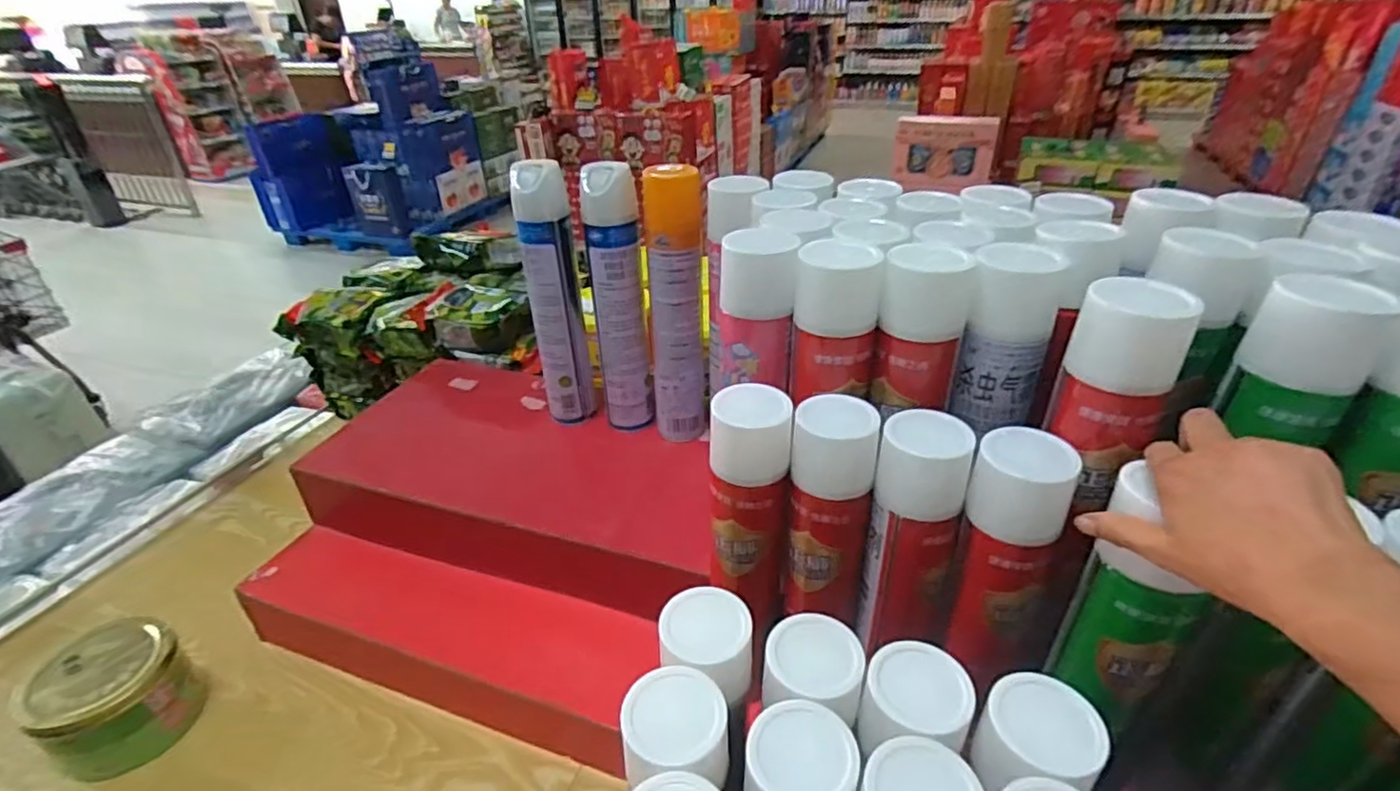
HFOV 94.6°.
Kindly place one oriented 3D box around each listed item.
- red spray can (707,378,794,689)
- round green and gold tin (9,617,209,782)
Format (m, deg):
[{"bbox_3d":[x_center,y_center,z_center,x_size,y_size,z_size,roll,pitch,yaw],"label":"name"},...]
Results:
[{"bbox_3d":[0.036,0.119,0.549,0.073,0.241,0.074,21,39,30],"label":"red spray can"},{"bbox_3d":[-0.661,0.345,0.735,0.133,0.123,0.134,-1,33,1],"label":"round green and gold tin"}]

